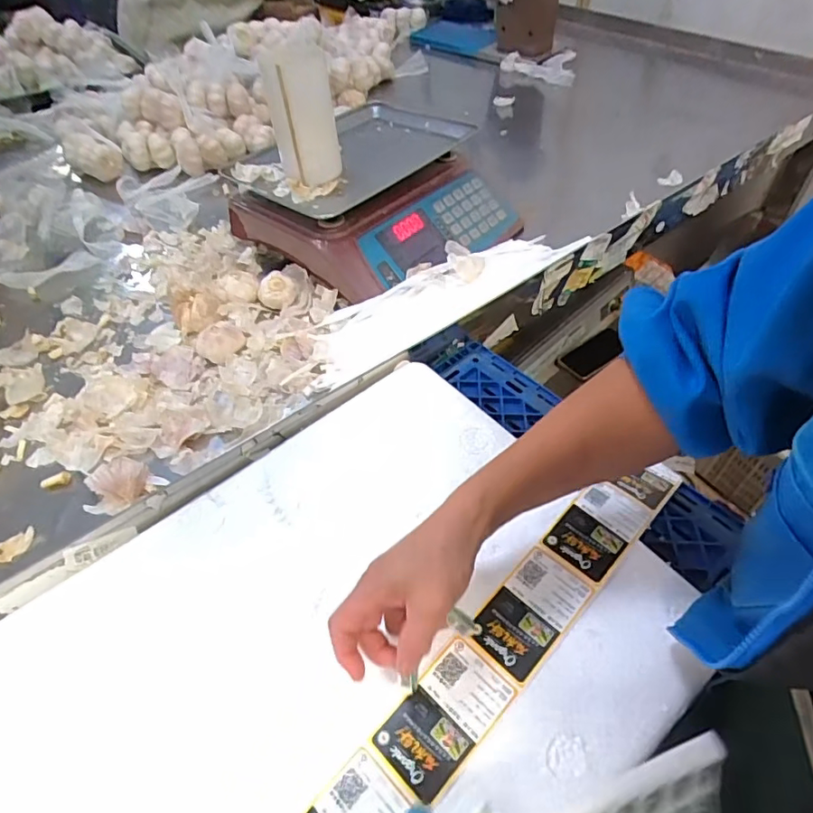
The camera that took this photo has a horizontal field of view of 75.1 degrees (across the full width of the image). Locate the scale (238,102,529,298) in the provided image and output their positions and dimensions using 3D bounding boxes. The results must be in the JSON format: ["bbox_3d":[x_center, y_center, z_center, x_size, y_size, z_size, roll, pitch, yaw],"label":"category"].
[{"bbox_3d":[-0.042,-0.309,0.768,0.331,0.090,0.311,-39,57,-23],"label":"scale"}]

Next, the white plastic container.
[{"bbox_3d":[-0.136,-0.384,0.692,0.085,0.162,0.091,-10,49,-7],"label":"white plastic container"}]

